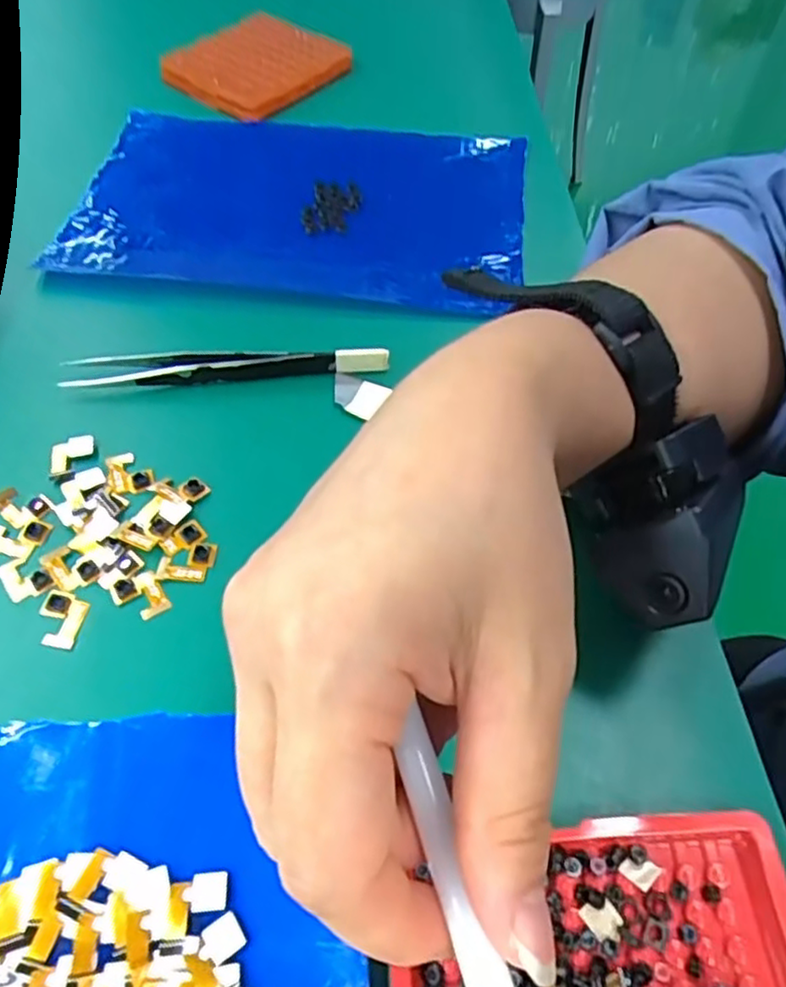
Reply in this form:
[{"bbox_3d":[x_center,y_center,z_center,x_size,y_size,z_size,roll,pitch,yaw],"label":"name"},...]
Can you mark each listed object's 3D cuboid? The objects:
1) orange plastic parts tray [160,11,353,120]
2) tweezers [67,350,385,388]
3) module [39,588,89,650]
[{"bbox_3d":[-0.085,-0.264,0.412,0.093,0.010,0.086,32,61,19],"label":"orange plastic parts tray"},{"bbox_3d":[-0.066,-0.050,0.271,0.127,0.010,0.014,-1,56,-3],"label":"tweezers"},{"bbox_3d":[-0.106,0.040,0.214,0.014,0.004,0.018,9,56,4],"label":"module"}]

